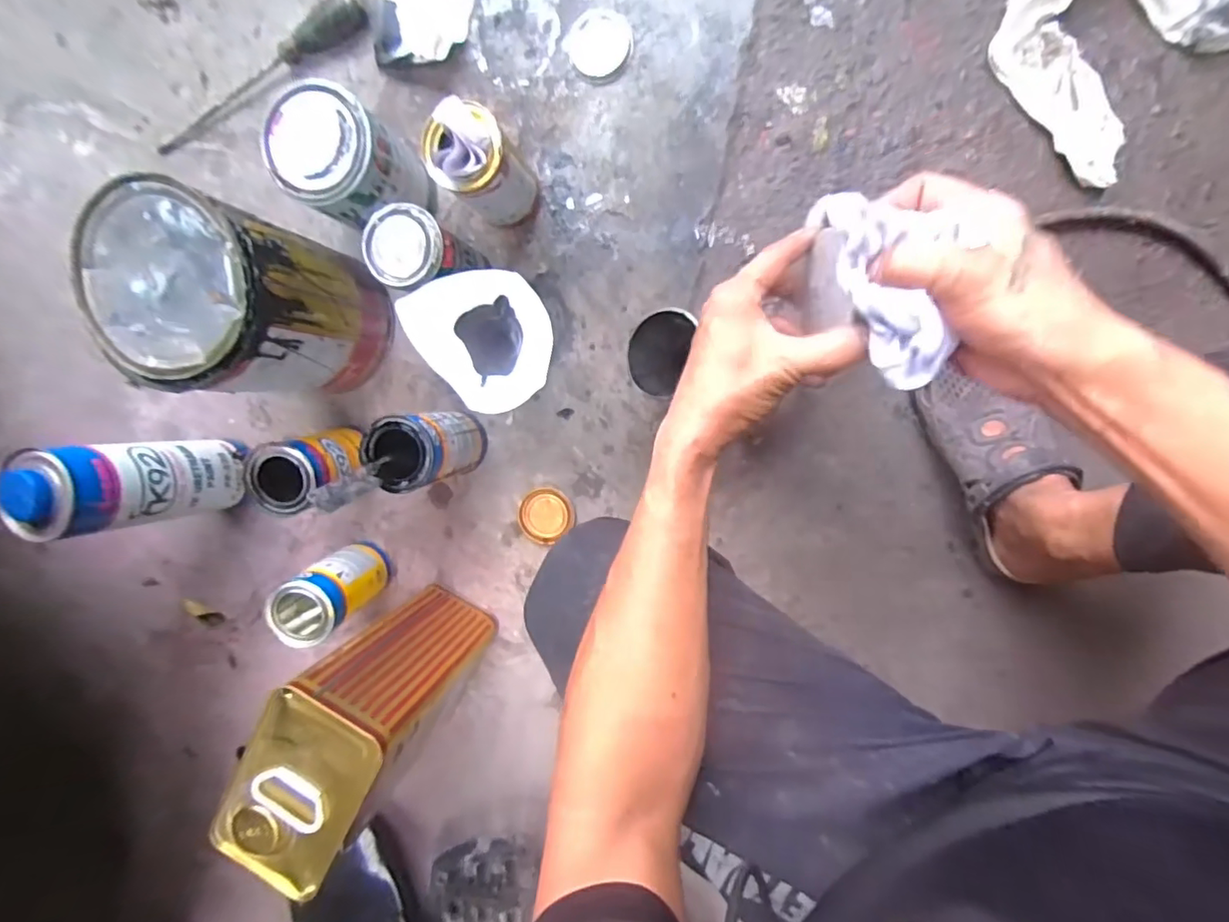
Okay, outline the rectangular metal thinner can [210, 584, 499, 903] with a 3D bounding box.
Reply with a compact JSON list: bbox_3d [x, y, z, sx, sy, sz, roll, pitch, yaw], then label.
[{"bbox_3d":[-0.237,0.246,0.558,0.113,0.256,0.172,33,99,1],"label":"rectangular metal thinner can"}]

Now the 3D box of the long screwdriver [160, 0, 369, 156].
[{"bbox_3d":[-0.402,-0.434,0.617,0.285,0.031,0.030,-24,94,8],"label":"long screwdriver"}]

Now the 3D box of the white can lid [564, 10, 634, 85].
[{"bbox_3d":[-0.014,-0.422,0.558,0.066,0.014,0.061,1,97,5],"label":"white can lid"}]

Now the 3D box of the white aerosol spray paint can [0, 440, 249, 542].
[{"bbox_3d":[-0.480,0.022,0.562,0.078,0.223,0.083,1,97,7],"label":"white aerosol spray paint can"}]

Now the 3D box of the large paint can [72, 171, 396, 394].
[{"bbox_3d":[-0.341,-0.146,0.517,0.155,0.188,0.148,1,97,7],"label":"large paint can"}]

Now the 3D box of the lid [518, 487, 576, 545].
[{"bbox_3d":[-0.079,0.062,0.629,0.064,0.012,0.059,1,97,5],"label":"lid"}]

